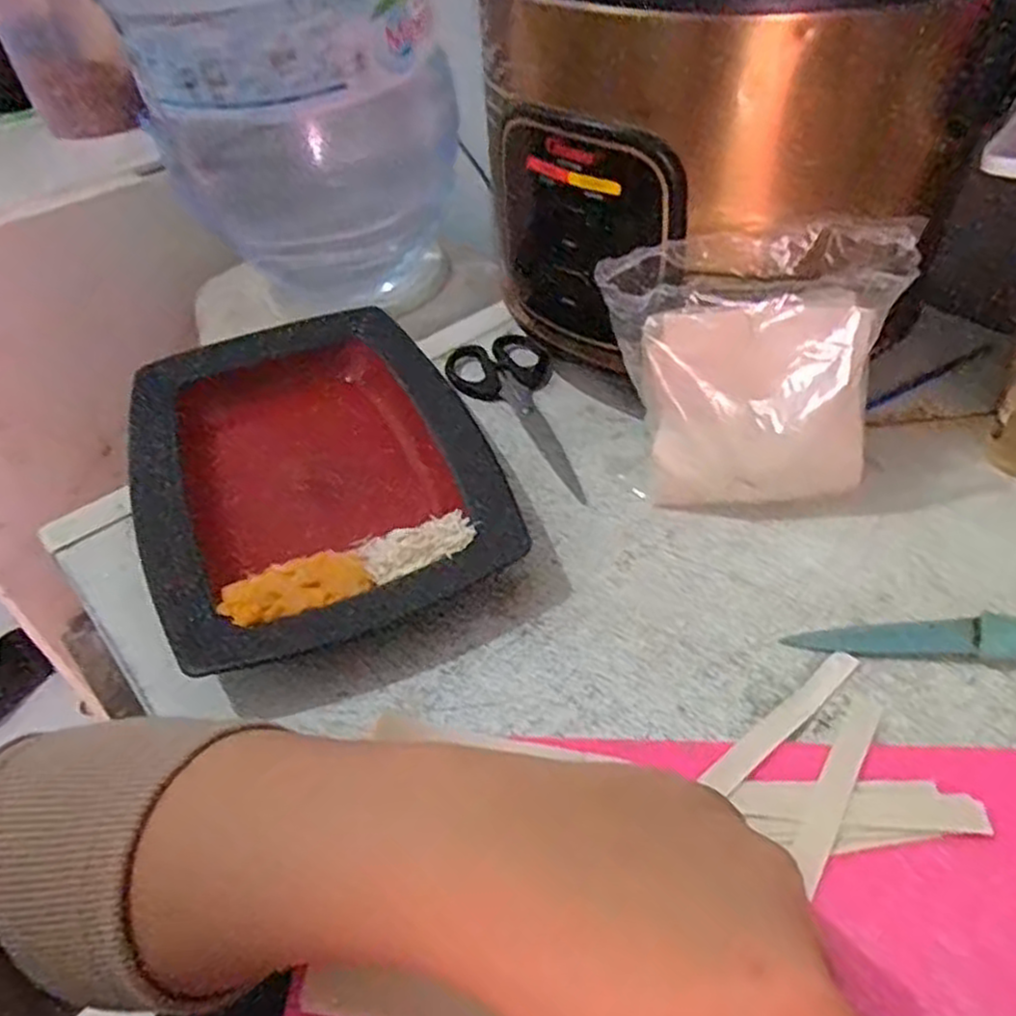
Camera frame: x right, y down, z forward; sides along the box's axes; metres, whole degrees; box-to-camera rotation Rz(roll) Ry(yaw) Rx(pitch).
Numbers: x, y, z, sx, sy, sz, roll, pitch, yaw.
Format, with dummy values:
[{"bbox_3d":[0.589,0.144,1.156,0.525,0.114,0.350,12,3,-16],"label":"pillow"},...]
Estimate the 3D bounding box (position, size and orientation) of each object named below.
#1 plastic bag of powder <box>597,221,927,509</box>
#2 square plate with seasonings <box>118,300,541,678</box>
[{"bbox_3d":[0.116,-0.061,0.360,0.134,0.117,0.065,-2,45,3],"label":"plastic bag of powder"},{"bbox_3d":[-0.088,-0.026,0.402,0.207,0.040,0.241,-18,46,-11],"label":"square plate with seasonings"}]

